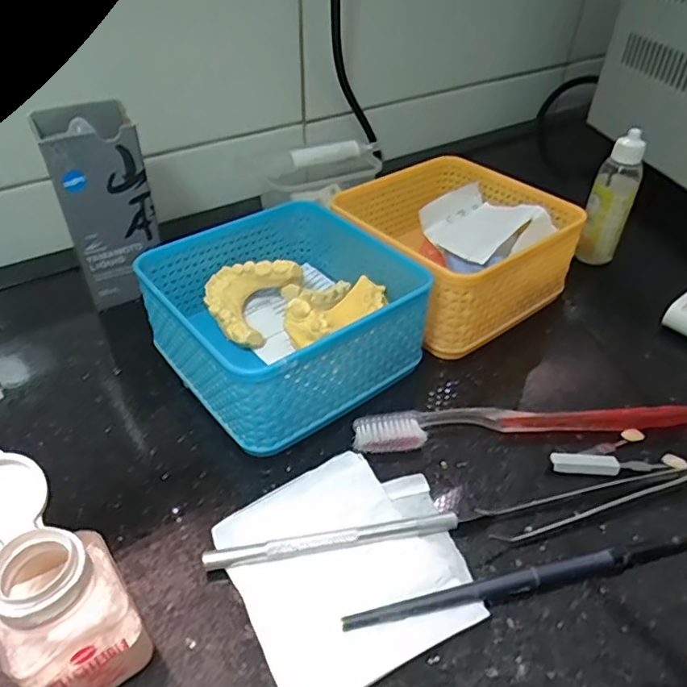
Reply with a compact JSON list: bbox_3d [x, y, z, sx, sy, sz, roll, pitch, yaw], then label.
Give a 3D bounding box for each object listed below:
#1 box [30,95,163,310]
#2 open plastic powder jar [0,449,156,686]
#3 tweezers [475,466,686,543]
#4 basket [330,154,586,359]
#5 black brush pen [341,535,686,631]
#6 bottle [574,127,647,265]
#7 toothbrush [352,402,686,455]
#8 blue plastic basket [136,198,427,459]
[{"bbox_3d":[-0.160,-0.091,0.377,0.055,0.121,0.053,-18,44,-21],"label":"box"},{"bbox_3d":[-0.106,0.086,0.202,0.040,0.077,0.065,-26,47,-29],"label":"open plastic powder jar"},{"bbox_3d":[0.133,0.071,0.272,0.135,0.011,0.017,-10,41,-14],"label":"tweezers"},{"bbox_3d":[0.074,-0.067,0.394,0.131,0.070,0.132,-27,47,-29],"label":"basket"},{"bbox_3d":[0.079,0.101,0.238,0.160,0.008,0.008,-8,41,-12],"label":"black brush pen"},{"bbox_3d":[0.216,-0.116,0.448,0.033,0.107,0.028,19,43,20],"label":"bottle"},{"bbox_3d":[0.098,0.043,0.304,0.185,0.011,0.018,-3,40,-5],"label":"toothbrush"},{"bbox_3d":[-0.035,-0.018,0.333,0.128,0.065,0.129,-27,47,-29],"label":"blue plastic basket"}]

